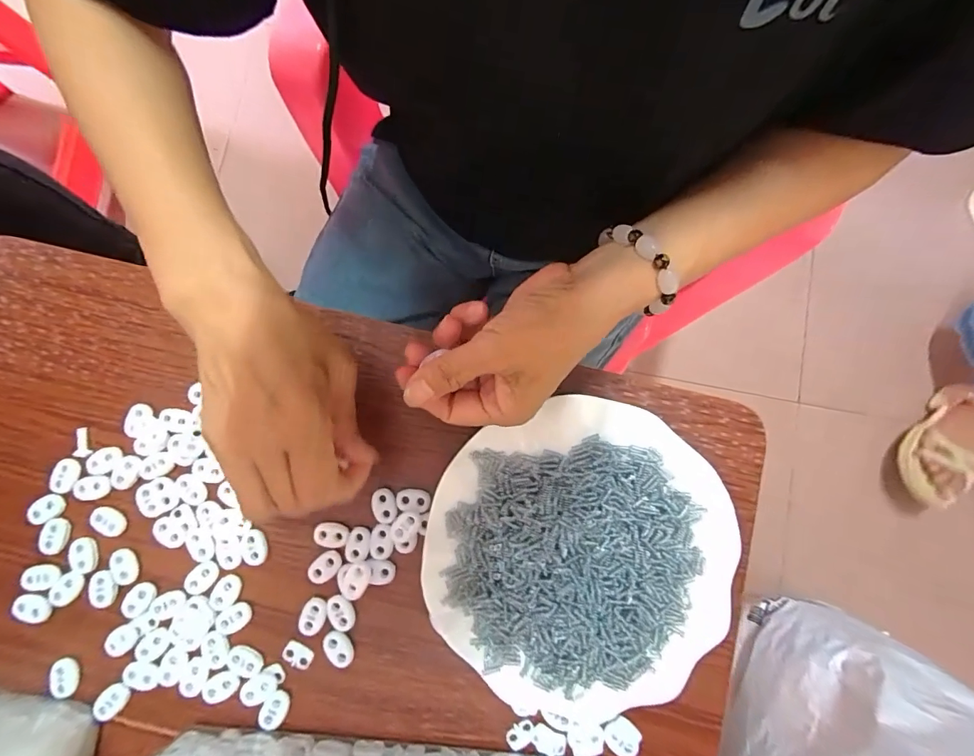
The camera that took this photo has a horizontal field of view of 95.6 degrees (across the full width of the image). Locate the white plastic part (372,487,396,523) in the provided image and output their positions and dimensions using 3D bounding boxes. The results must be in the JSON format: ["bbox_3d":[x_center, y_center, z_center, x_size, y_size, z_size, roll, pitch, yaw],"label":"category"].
[{"bbox_3d":[-0.069,0.085,0.293,0.016,0.004,0.022,-15,83,-2],"label":"white plastic part"}]

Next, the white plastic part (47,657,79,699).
[{"bbox_3d":[-0.269,0.190,0.280,0.013,0.008,0.023,-13,83,-2],"label":"white plastic part"}]

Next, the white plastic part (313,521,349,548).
[{"bbox_3d":[-0.103,0.103,0.291,0.022,0.004,0.015,6,82,0],"label":"white plastic part"}]

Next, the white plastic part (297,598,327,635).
[{"bbox_3d":[-0.112,0.154,0.284,0.015,0.004,0.023,22,83,2],"label":"white plastic part"}]

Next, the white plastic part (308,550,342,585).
[{"bbox_3d":[-0.106,0.124,0.288,0.023,0.004,0.015,-41,84,-5],"label":"white plastic part"}]

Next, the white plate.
[{"bbox_3d":[0.056,0.108,0.275,0.182,0.019,0.180,43,84,5],"label":"white plate"}]

